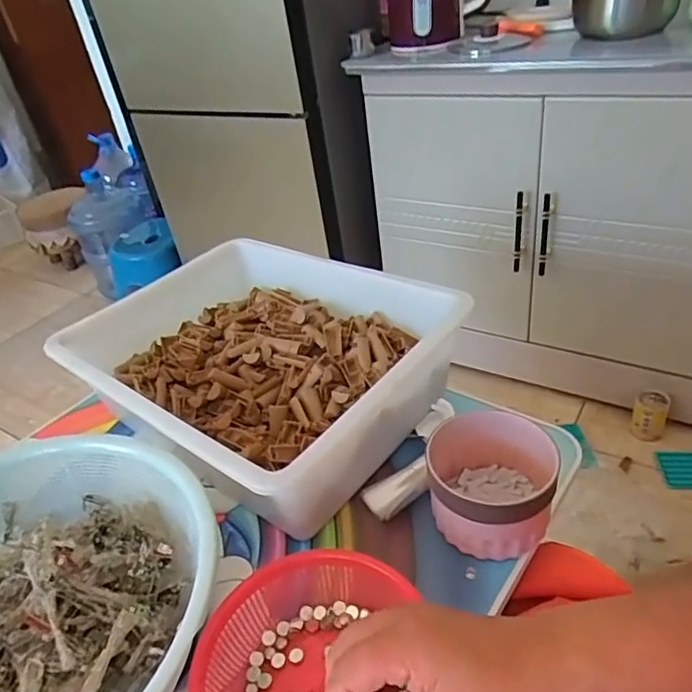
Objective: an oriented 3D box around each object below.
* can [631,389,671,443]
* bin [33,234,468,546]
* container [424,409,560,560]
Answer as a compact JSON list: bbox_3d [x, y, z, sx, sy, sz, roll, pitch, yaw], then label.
[{"bbox_3d":[0.658,0.153,1.239,0.067,0.090,0.069,13,42,29],"label":"can"},{"bbox_3d":[-0.107,0.015,0.684,0.405,0.112,0.319,21,46,36],"label":"bin"},{"bbox_3d":[0.136,0.127,0.536,0.108,0.080,0.117,-1,37,13],"label":"container"}]

